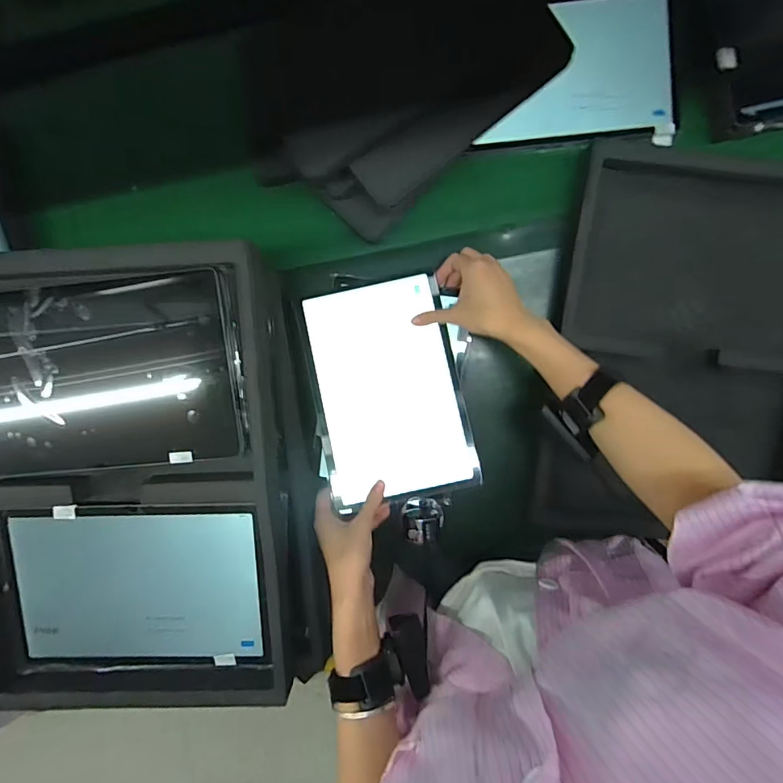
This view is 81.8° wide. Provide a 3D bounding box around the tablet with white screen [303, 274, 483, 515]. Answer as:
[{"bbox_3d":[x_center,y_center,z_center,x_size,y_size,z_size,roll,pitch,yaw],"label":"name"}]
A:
[{"bbox_3d":[-0.004,-0.003,0.522,0.159,0.016,0.244,-12,85,0],"label":"tablet with white screen"}]

